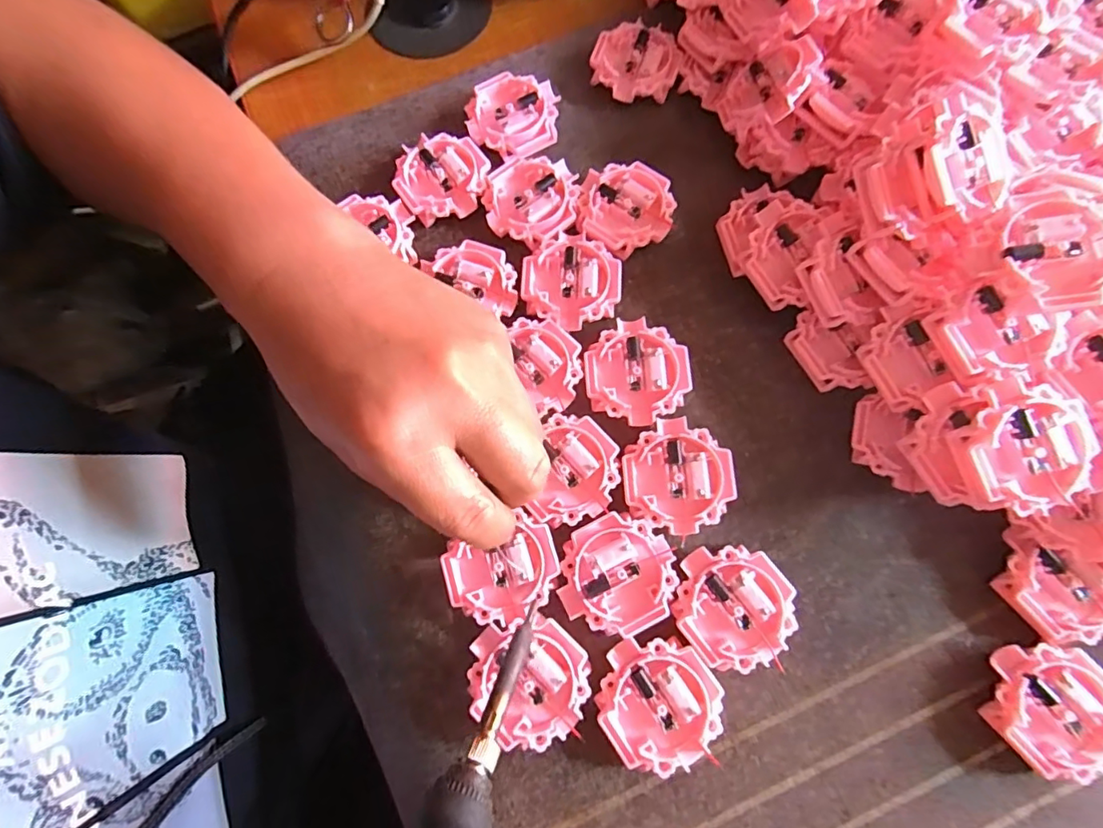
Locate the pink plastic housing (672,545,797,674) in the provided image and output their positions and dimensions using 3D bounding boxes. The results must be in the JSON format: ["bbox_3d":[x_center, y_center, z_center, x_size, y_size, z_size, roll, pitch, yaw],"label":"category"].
[{"bbox_3d":[0.084,0.090,0.243,0.051,0.016,0.052,-2,76,1],"label":"pink plastic housing"}]

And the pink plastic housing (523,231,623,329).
[{"bbox_3d":[0.011,-0.070,0.284,0.051,0.016,0.051,3,76,2],"label":"pink plastic housing"}]

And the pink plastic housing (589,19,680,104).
[{"bbox_3d":[0.051,-0.214,0.322,0.050,0.017,0.048,0,76,1],"label":"pink plastic housing"}]

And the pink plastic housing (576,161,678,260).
[{"bbox_3d":[0.041,-0.114,0.295,0.053,0.016,0.050,0,76,1],"label":"pink plastic housing"}]

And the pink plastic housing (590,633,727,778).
[{"bbox_3d":[0.048,0.129,0.234,0.052,0.016,0.051,-4,76,0],"label":"pink plastic housing"}]

